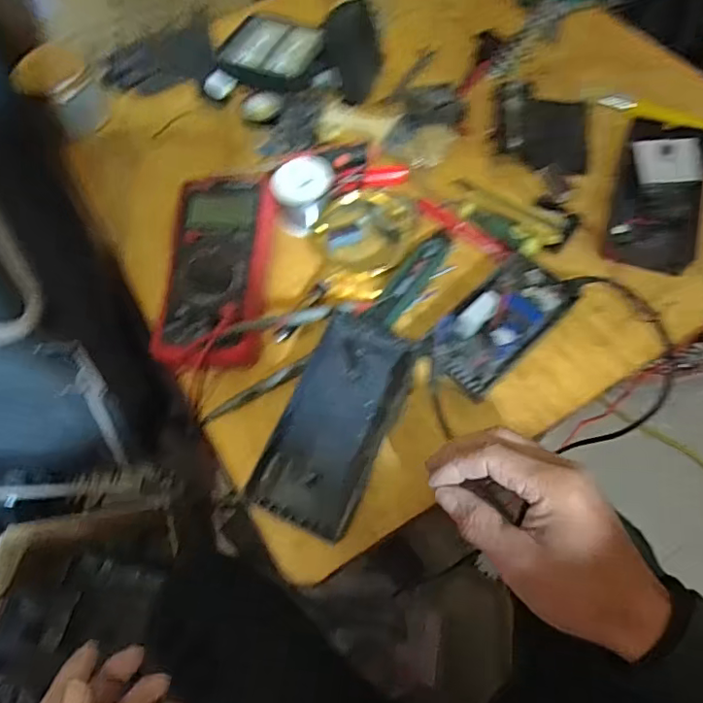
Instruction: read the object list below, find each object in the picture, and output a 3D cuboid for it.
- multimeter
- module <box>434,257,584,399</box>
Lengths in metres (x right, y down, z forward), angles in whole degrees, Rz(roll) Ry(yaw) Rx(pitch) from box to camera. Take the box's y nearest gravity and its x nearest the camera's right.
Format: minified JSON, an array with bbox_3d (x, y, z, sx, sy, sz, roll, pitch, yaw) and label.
[{"bbox_3d":[-0.121,-0.071,0.494,0.092,0.046,0.189,2,63,5],"label":"multimeter"},{"bbox_3d":[0.125,-0.025,0.459,0.141,0.045,0.075,-42,68,-16],"label":"module"}]

